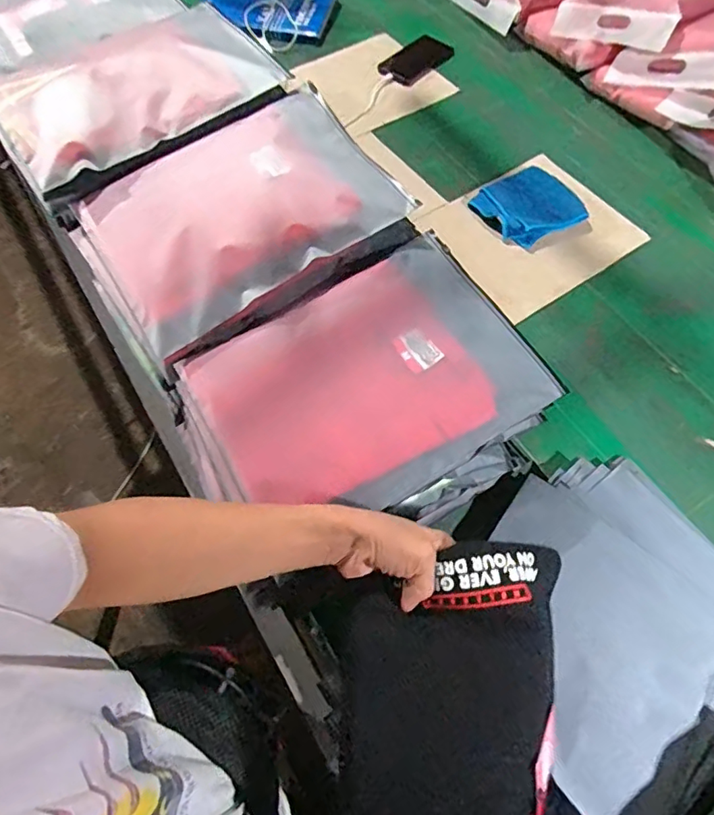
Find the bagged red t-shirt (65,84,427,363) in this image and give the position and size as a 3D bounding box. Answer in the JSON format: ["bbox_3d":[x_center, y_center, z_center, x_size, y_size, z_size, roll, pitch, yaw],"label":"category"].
[{"bbox_3d":[-0.143,-0.242,0.626,0.338,0.026,0.253,-33,73,-9],"label":"bagged red t-shirt"}]

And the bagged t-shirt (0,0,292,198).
[{"bbox_3d":[-0.302,-0.434,0.700,0.344,0.048,0.253,-33,68,-17],"label":"bagged t-shirt"}]

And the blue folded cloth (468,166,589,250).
[{"bbox_3d":[0.295,-0.346,0.899,0.162,0.025,0.143,-28,66,-15],"label":"blue folded cloth"}]

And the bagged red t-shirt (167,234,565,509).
[{"bbox_3d":[0.012,-0.035,0.570,0.336,0.041,0.254,-28,66,-15],"label":"bagged red t-shirt"}]

